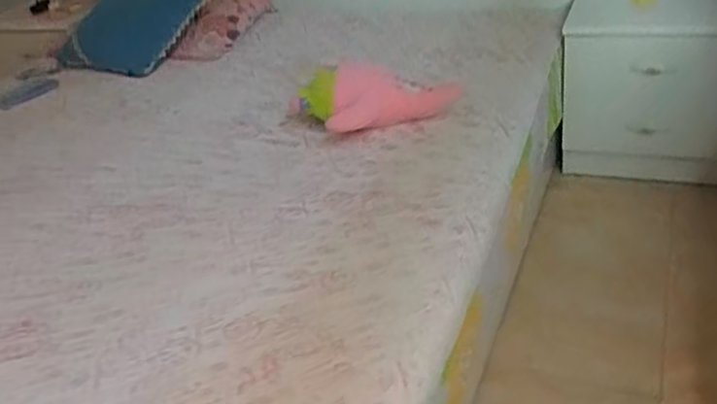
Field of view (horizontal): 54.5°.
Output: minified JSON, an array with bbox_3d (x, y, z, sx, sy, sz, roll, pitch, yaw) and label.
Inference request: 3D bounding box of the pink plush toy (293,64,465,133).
[{"bbox_3d":[0.051,-0.251,1.658,0.400,0.124,0.174,-13,30,-5],"label":"pink plush toy"}]

